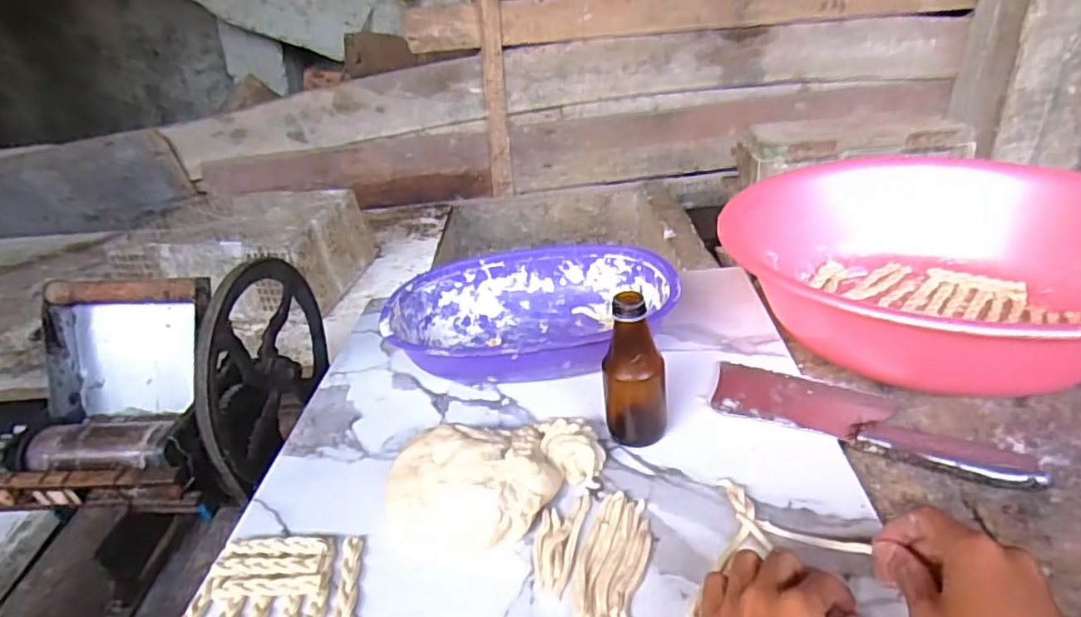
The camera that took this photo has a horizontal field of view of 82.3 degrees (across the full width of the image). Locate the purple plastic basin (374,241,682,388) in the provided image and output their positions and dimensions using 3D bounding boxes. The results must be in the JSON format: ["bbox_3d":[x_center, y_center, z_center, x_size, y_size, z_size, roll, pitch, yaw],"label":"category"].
[{"bbox_3d":[-0.011,0.009,0.673,0.292,0.074,0.213,-10,30,-6],"label":"purple plastic basin"}]

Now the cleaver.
[{"bbox_3d":[0.273,0.091,0.528,0.244,0.014,0.076,12,35,29],"label":"cleaver"}]

